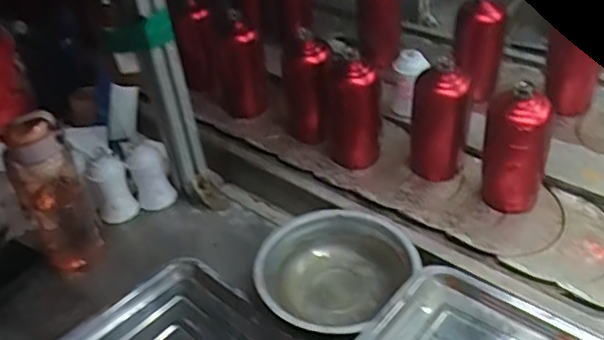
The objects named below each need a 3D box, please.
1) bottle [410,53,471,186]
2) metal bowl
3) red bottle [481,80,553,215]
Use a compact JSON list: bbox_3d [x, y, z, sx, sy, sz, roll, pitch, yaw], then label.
[{"bbox_3d":[0.196,-0.066,0.860,0.061,0.164,0.060,-28,43,-24],"label":"bottle"},{"bbox_3d":[0.042,0.134,0.762,0.182,0.062,0.191,-3,40,3],"label":"metal bowl"},{"bbox_3d":[0.285,-0.024,0.794,0.068,0.173,0.064,-12,39,-6],"label":"red bottle"}]

